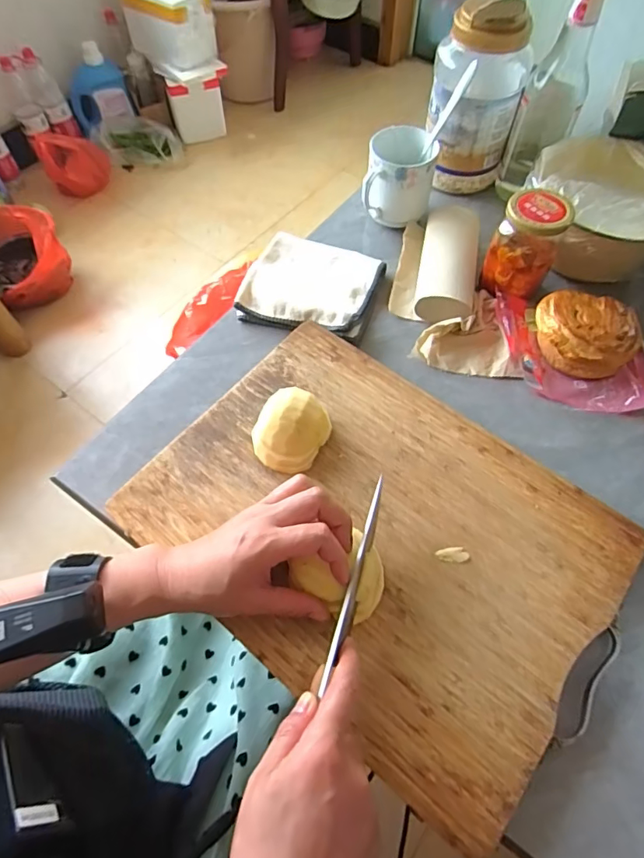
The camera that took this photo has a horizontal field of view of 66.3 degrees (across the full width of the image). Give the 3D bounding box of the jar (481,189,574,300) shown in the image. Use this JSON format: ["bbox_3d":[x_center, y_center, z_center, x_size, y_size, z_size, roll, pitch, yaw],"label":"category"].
[{"bbox_3d":[0.216,-0.195,0.524,0.063,0.088,0.059,0,60,0],"label":"jar"}]

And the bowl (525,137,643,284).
[{"bbox_3d":[0.319,-0.244,0.560,0.166,0.096,0.168,0,60,0],"label":"bowl"}]

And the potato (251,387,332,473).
[{"bbox_3d":[-0.027,0.000,0.435,0.057,0.034,0.067,25,63,13],"label":"potato"}]

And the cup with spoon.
[{"bbox_3d":[0.102,-0.319,0.577,0.088,0.132,0.110,14,61,7],"label":"cup with spoon"}]

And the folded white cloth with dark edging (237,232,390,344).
[{"bbox_3d":[-0.011,-0.165,0.561,0.144,0.029,0.132,16,61,8],"label":"folded white cloth with dark edging"}]

